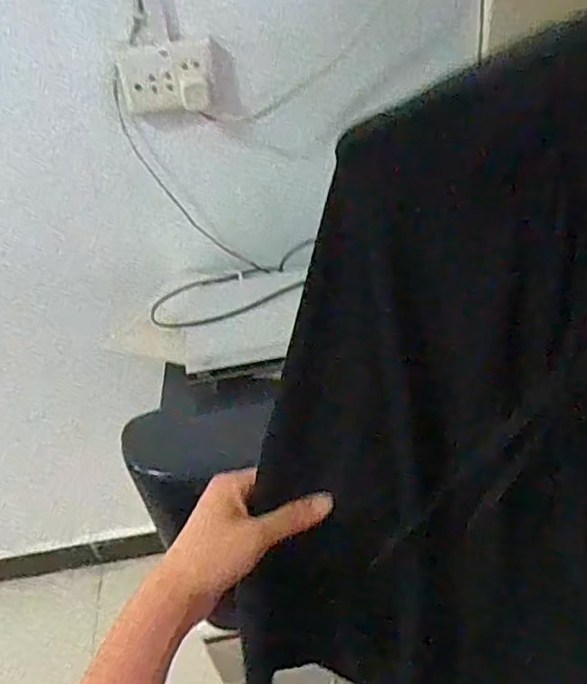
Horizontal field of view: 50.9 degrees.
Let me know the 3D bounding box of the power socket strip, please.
[{"bbox_3d":[-0.178,-0.373,0.871,0.127,0.088,0.034,-2,42,7],"label":"power socket strip"}]

